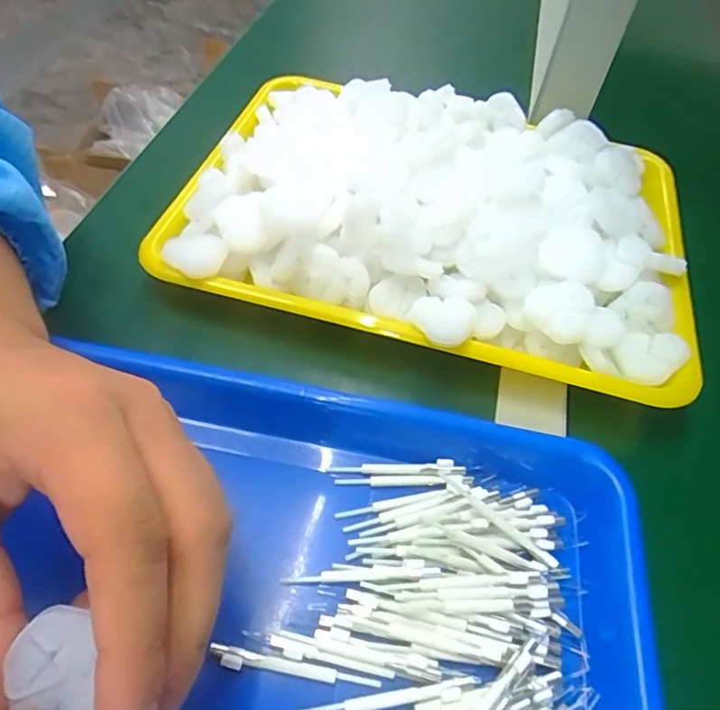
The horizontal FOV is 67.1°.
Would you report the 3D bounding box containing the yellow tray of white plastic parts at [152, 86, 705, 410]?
[{"bbox_3d":[0.055,-0.102,0.365,0.334,0.061,0.229,15,54,6],"label":"yellow tray of white plastic parts"}]

